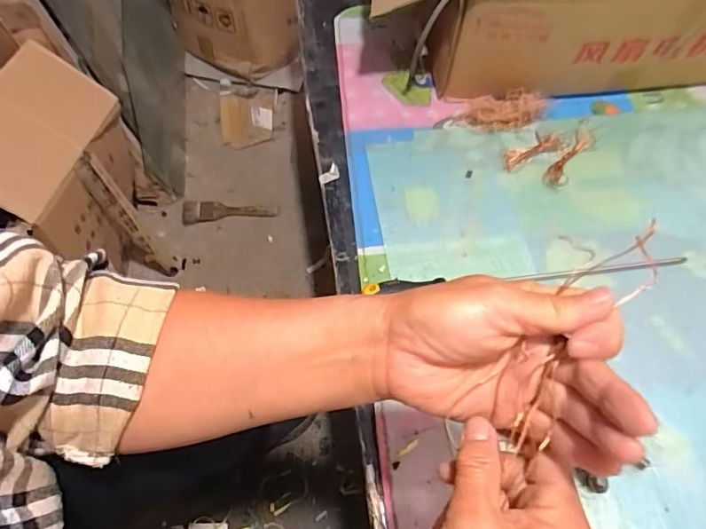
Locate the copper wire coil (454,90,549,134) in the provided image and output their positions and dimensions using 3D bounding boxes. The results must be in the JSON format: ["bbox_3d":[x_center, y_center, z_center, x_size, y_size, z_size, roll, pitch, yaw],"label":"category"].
[{"bbox_3d":[0.220,-0.224,0.727,0.130,0.030,0.048,-9,58,-5],"label":"copper wire coil"}]

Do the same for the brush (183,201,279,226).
[{"bbox_3d":[-0.246,-0.111,1.016,0.189,0.019,0.046,0,60,-8],"label":"brush"}]

